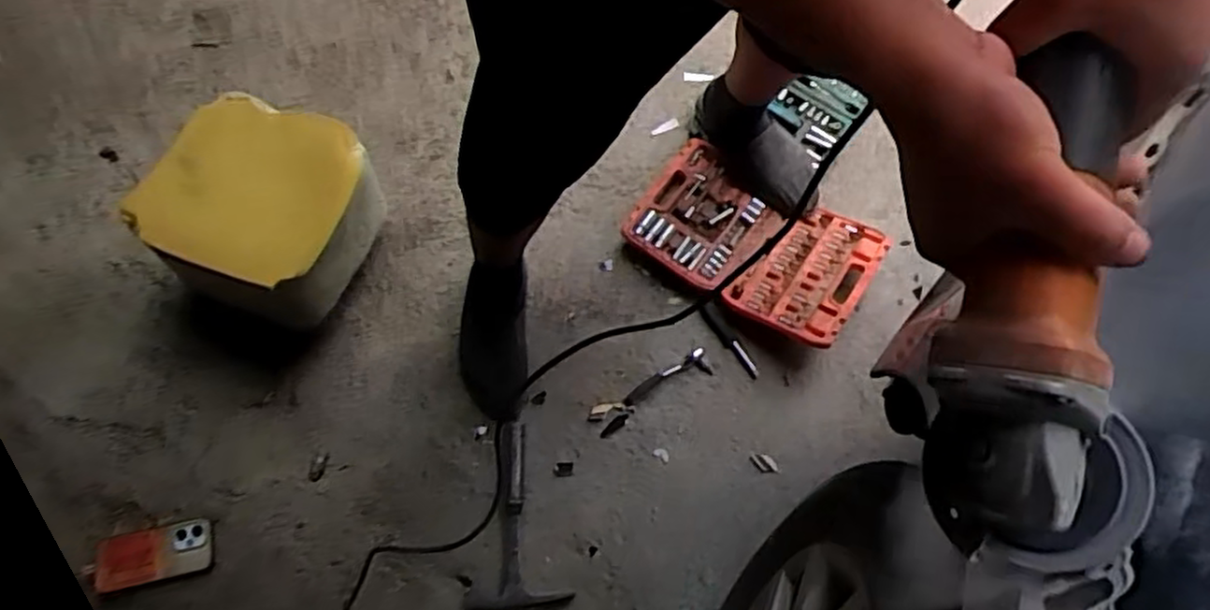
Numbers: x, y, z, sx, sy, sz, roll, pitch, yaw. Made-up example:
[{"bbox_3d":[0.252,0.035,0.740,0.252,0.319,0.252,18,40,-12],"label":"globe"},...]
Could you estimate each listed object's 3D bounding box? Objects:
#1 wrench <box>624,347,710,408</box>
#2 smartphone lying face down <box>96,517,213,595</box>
[{"bbox_3d":[0.103,0.125,1.175,0.155,0.016,0.044,-28,75,-10],"label":"wrench"},{"bbox_3d":[-0.620,0.342,0.991,0.136,0.015,0.072,-6,66,-32],"label":"smartphone lying face down"}]

